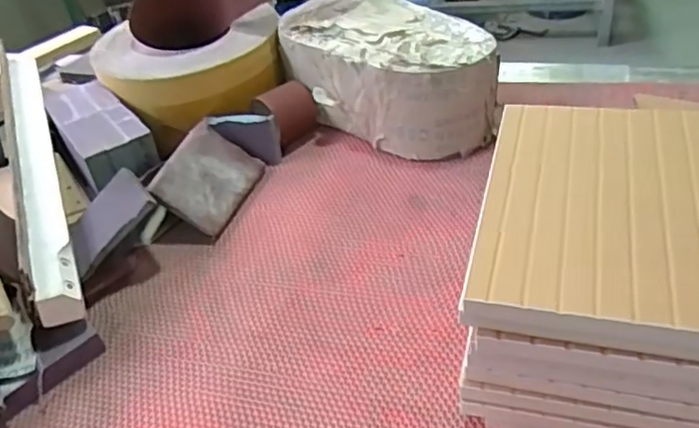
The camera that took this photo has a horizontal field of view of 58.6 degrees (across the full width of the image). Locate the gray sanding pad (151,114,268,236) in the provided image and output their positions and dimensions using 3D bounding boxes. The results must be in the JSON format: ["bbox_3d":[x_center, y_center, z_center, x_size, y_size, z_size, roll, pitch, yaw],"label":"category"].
[{"bbox_3d":[-0.160,-0.044,0.713,0.095,0.010,0.134,33,45,-8],"label":"gray sanding pad"}]

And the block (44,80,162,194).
[{"bbox_3d":[-0.305,-0.102,0.747,0.087,0.040,0.215,-27,44,-22],"label":"block"}]

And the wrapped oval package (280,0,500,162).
[{"bbox_3d":[0.040,-0.179,0.789,0.160,0.121,0.278,-31,45,-25],"label":"wrapped oval package"}]

